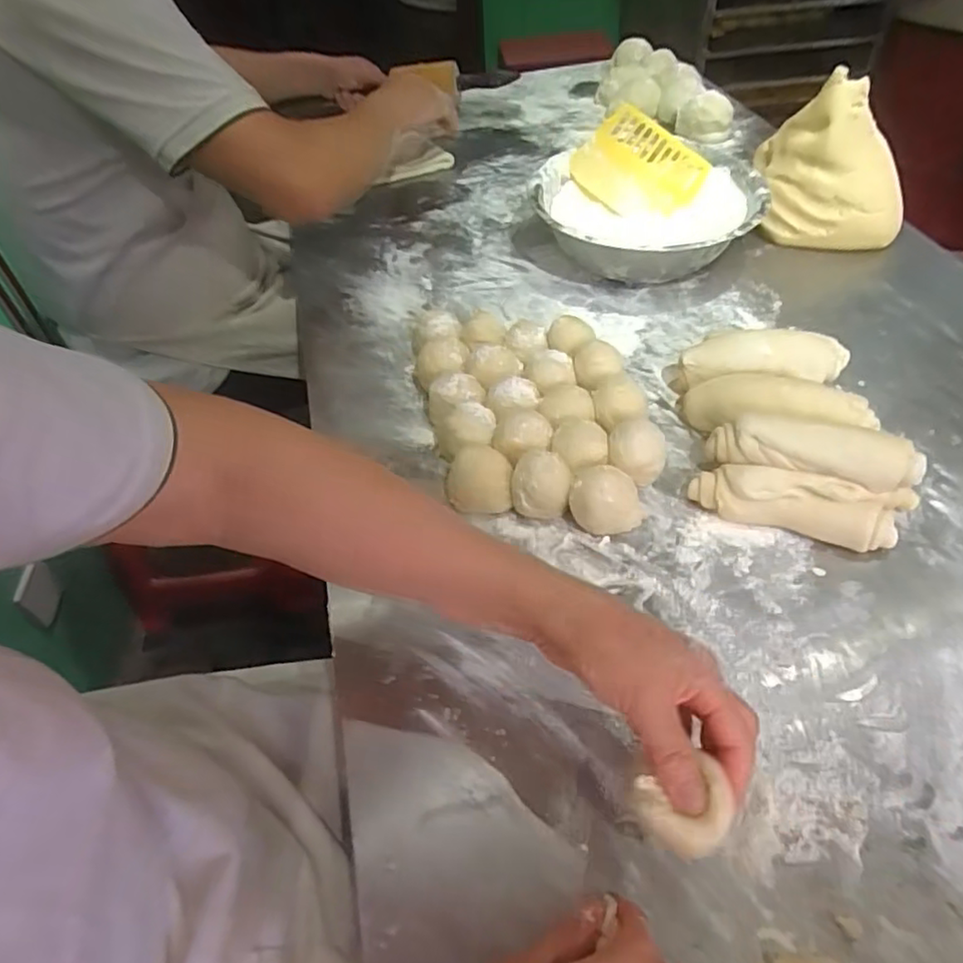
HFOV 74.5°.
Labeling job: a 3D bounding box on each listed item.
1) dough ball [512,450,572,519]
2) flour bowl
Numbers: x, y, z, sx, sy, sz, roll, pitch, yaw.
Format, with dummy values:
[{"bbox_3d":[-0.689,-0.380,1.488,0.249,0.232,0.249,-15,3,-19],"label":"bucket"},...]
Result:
[{"bbox_3d":[0.051,0.002,0.541,0.050,0.050,0.042,4,49,9],"label":"dough ball"},{"bbox_3d":[0.195,-0.334,0.784,0.269,0.103,0.254,-2,49,3],"label":"flour bowl"}]

